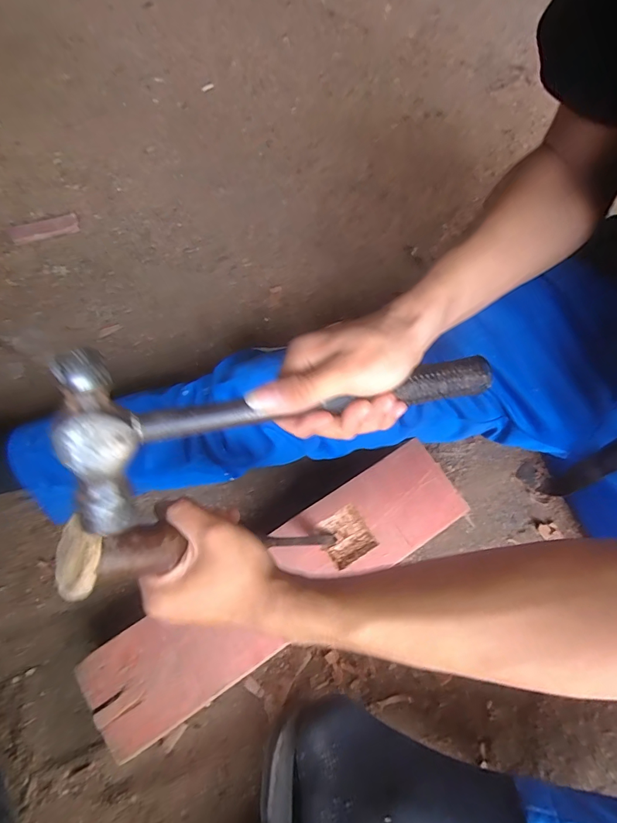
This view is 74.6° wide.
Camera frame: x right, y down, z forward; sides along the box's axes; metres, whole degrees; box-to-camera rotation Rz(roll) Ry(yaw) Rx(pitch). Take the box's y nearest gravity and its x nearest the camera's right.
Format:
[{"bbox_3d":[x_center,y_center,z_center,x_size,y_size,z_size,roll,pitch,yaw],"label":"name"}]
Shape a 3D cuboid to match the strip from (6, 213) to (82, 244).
[{"bbox_3d":[-0.448,-0.310,0.686,0.112,0.004,0.043,-19,67,-7],"label":"strip"}]

